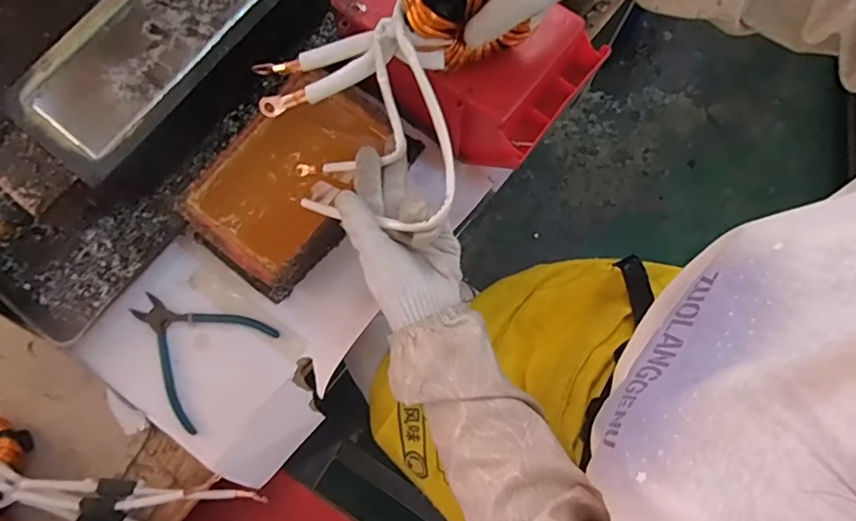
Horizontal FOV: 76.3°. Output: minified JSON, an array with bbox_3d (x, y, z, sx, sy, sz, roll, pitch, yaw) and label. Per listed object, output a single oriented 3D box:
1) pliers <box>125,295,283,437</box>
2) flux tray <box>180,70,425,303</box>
[{"bbox_3d":[-0.244,0.082,0.559,0.131,0.008,0.127,41,82,9],"label":"pliers"},{"bbox_3d":[-0.130,-0.084,0.560,0.136,0.063,0.227,38,82,8],"label":"flux tray"}]

